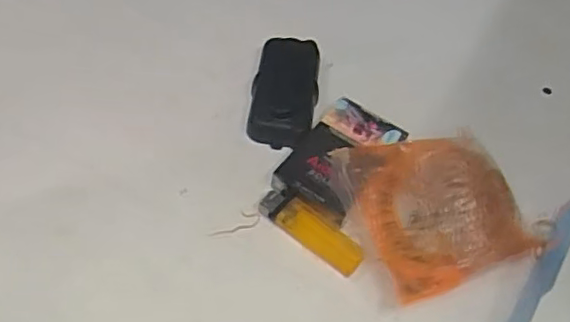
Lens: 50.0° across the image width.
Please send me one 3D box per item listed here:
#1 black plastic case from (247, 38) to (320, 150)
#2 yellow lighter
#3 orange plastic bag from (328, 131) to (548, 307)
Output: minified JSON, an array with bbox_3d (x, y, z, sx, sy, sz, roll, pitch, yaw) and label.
[{"bbox_3d":[0.000,-0.057,0.500,0.051,0.023,0.103,8,53,1],"label":"black plastic case"},{"bbox_3d":[0.019,0.048,0.426,0.081,0.013,0.024,34,58,19],"label":"yellow lighter"},{"bbox_3d":[0.107,0.030,0.436,0.113,0.032,0.112,-18,57,-17],"label":"orange plastic bag"}]

